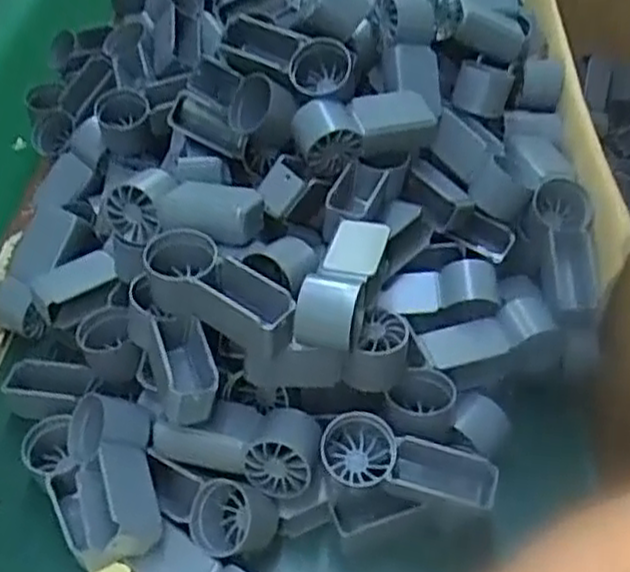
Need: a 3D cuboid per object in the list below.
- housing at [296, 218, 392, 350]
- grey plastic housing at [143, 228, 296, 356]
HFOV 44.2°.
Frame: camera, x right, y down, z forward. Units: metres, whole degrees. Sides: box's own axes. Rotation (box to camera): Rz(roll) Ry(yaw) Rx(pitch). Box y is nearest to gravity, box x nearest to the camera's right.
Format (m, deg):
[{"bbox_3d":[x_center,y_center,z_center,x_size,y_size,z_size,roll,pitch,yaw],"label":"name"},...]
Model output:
[{"bbox_3d":[0.015,-0.003,0.434,0.034,0.036,0.091,9,33,11],"label":"housing"},{"bbox_3d":[-0.054,0.001,0.429,0.098,0.031,0.041,23,52,23],"label":"grey plastic housing"}]

